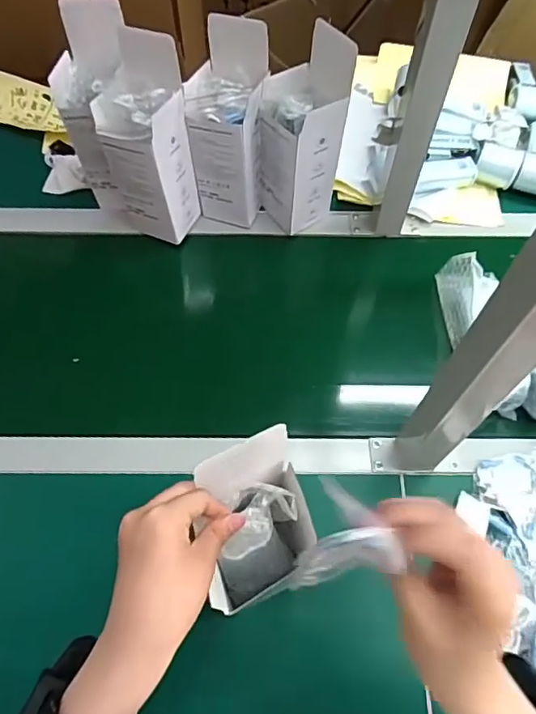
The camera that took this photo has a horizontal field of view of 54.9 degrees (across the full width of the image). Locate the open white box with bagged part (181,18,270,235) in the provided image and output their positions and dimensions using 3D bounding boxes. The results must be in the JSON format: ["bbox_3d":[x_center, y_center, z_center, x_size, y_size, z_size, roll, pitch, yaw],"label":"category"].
[{"bbox_3d":[-0.049,-0.283,0.654,0.091,0.232,0.076,8,62,4],"label":"open white box with bagged part"}]

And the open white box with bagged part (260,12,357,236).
[{"bbox_3d":[0.043,-0.272,0.650,0.080,0.231,0.086,-39,68,-19],"label":"open white box with bagged part"}]

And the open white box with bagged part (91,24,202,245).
[{"bbox_3d":[-0.156,-0.263,0.638,0.108,0.224,0.088,28,65,14],"label":"open white box with bagged part"}]

